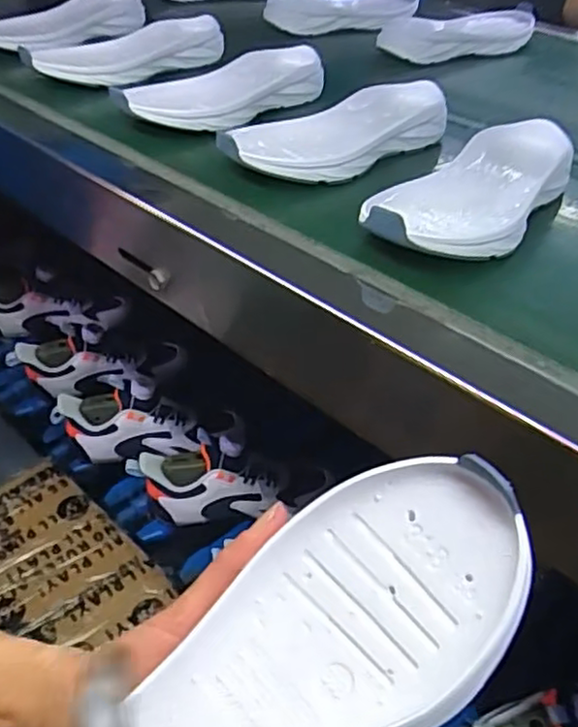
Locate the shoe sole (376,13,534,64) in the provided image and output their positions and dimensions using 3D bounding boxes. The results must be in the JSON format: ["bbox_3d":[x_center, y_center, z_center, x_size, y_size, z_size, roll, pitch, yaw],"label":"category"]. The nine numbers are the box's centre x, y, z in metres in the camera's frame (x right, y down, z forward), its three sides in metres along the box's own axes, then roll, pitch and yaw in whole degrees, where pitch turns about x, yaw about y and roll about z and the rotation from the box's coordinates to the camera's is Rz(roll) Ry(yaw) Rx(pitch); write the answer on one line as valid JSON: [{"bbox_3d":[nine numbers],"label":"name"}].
[{"bbox_3d":[0.206,-0.385,0.808,0.211,0.035,0.092,-19,42,-23],"label":"shoe sole"}]

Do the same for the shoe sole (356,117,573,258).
[{"bbox_3d":[0.129,-0.120,0.480,0.102,0.038,0.204,20,42,24],"label":"shoe sole"}]

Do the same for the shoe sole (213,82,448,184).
[{"bbox_3d":[0.040,-0.186,0.554,0.204,0.036,0.087,-27,45,-30],"label":"shoe sole"}]

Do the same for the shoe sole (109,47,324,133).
[{"bbox_3d":[-0.057,-0.245,0.621,0.202,0.035,0.095,-25,44,-28],"label":"shoe sole"}]

